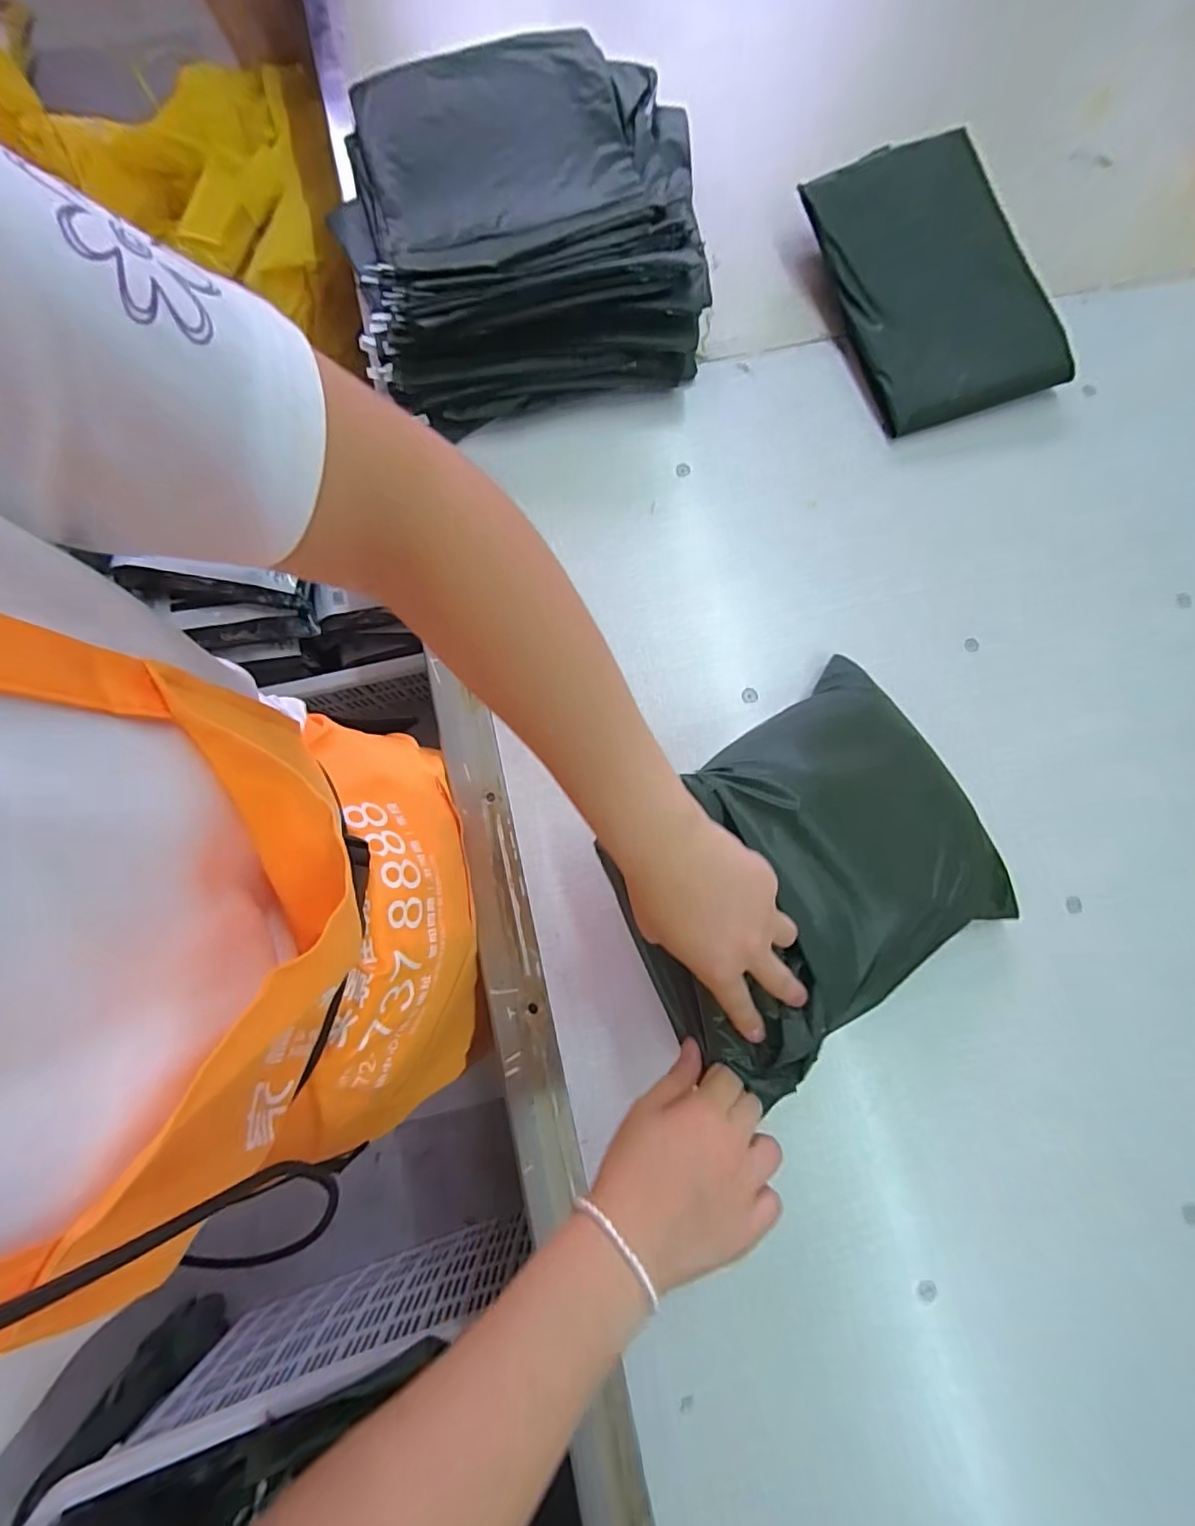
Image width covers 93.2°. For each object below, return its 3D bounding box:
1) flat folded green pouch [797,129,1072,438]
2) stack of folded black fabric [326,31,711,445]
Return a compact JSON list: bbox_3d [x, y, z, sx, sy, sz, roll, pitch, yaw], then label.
[{"bbox_3d":[0.347,-0.500,0.586,0.183,0.023,0.285,-19,85,4],"label":"flat folded green pouch"},{"bbox_3d":[-0.077,-0.572,0.579,0.373,0.084,0.436,-12,79,-3],"label":"stack of folded black fabric"}]

